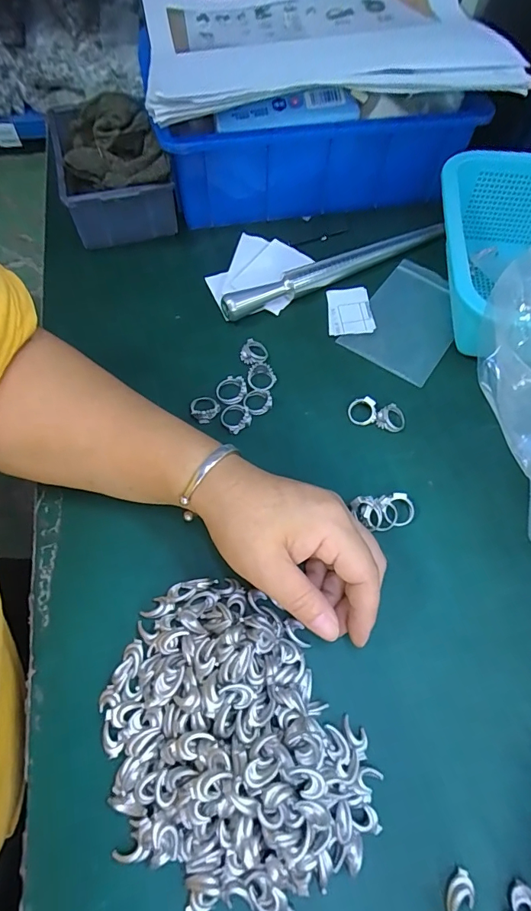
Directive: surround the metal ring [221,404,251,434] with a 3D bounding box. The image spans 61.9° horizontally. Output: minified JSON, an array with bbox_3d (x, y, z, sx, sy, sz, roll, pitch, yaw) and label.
[{"bbox_3d":[-0.023,-0.030,0.336,0.021,0.005,0.023,1,63,-1],"label":"metal ring"}]

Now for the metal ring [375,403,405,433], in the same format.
[{"bbox_3d":[0.096,-0.029,0.338,0.022,0.008,0.022,-1,64,2],"label":"metal ring"}]

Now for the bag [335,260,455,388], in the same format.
[{"bbox_3d":[0.129,-0.120,0.389,0.080,0.006,0.123,32,67,14],"label":"bag"}]

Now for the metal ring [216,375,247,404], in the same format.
[{"bbox_3d":[-0.027,-0.052,0.346,0.024,0.008,0.022,1,63,-1],"label":"metal ring"}]

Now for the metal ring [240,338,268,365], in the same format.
[{"bbox_3d":[-0.010,-0.085,0.364,0.022,0.009,0.023,1,63,-1],"label":"metal ring"}]

